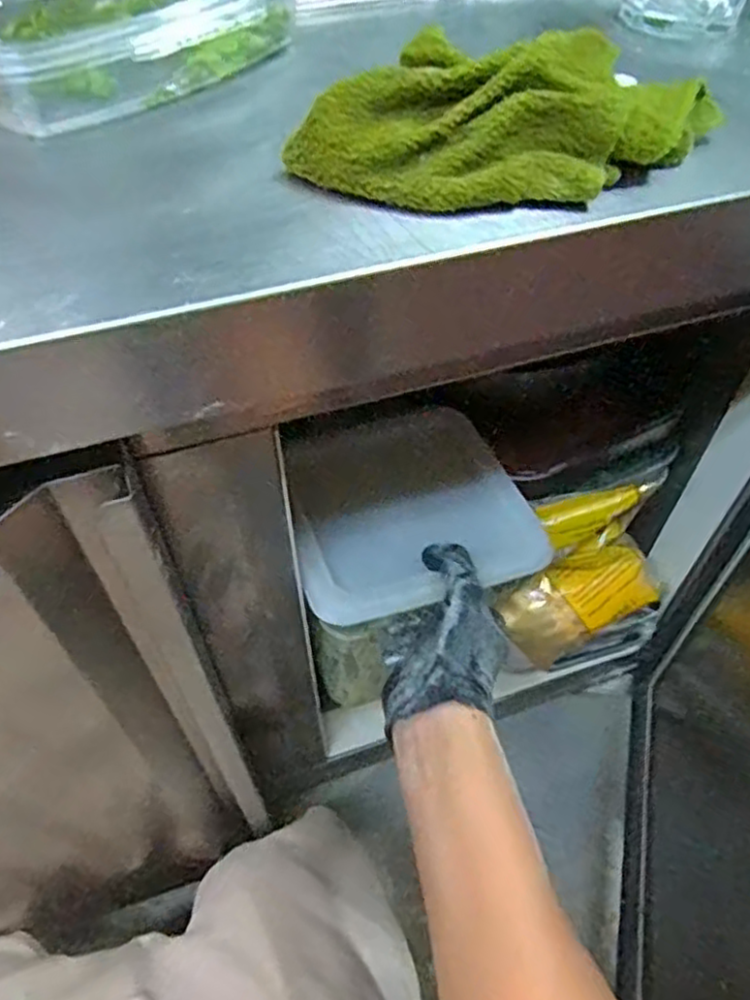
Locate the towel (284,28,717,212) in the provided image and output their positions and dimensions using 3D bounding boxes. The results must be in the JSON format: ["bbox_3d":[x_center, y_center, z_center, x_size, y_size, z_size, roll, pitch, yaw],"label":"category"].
[{"bbox_3d":[0.058,-0.145,0.273,0.173,0.044,0.062,-10,53,-7],"label":"towel"}]

